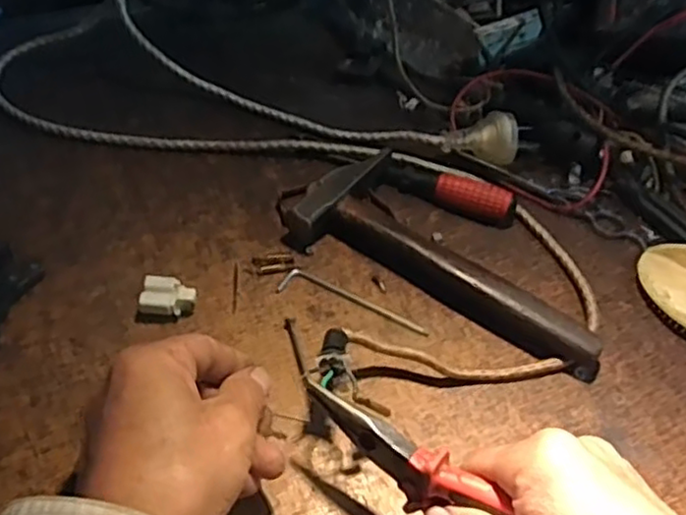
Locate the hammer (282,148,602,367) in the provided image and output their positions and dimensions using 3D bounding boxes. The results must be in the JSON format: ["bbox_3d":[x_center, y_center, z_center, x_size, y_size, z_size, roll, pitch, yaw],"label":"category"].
[{"bbox_3d":[0.072,-0.008,0.453,0.206,0.028,0.081,23,50,16],"label":"hammer"}]

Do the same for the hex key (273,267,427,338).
[{"bbox_3d":[0.008,0.028,0.439,0.097,0.006,0.020,15,48,7],"label":"hex key"}]

